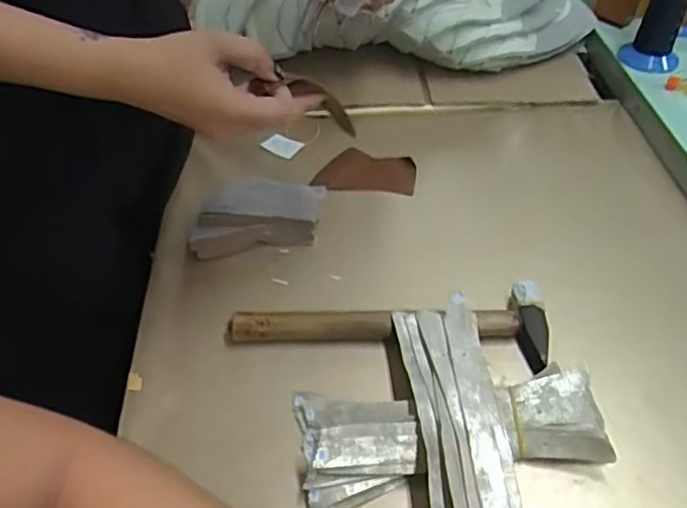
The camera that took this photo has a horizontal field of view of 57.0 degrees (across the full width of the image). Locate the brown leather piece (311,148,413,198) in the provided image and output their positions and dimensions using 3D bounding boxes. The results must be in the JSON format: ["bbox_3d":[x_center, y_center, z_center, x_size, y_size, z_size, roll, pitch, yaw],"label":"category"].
[{"bbox_3d":[0.026,-0.083,0.667,0.099,0.011,0.068,17,55,22],"label":"brown leather piece"}]

